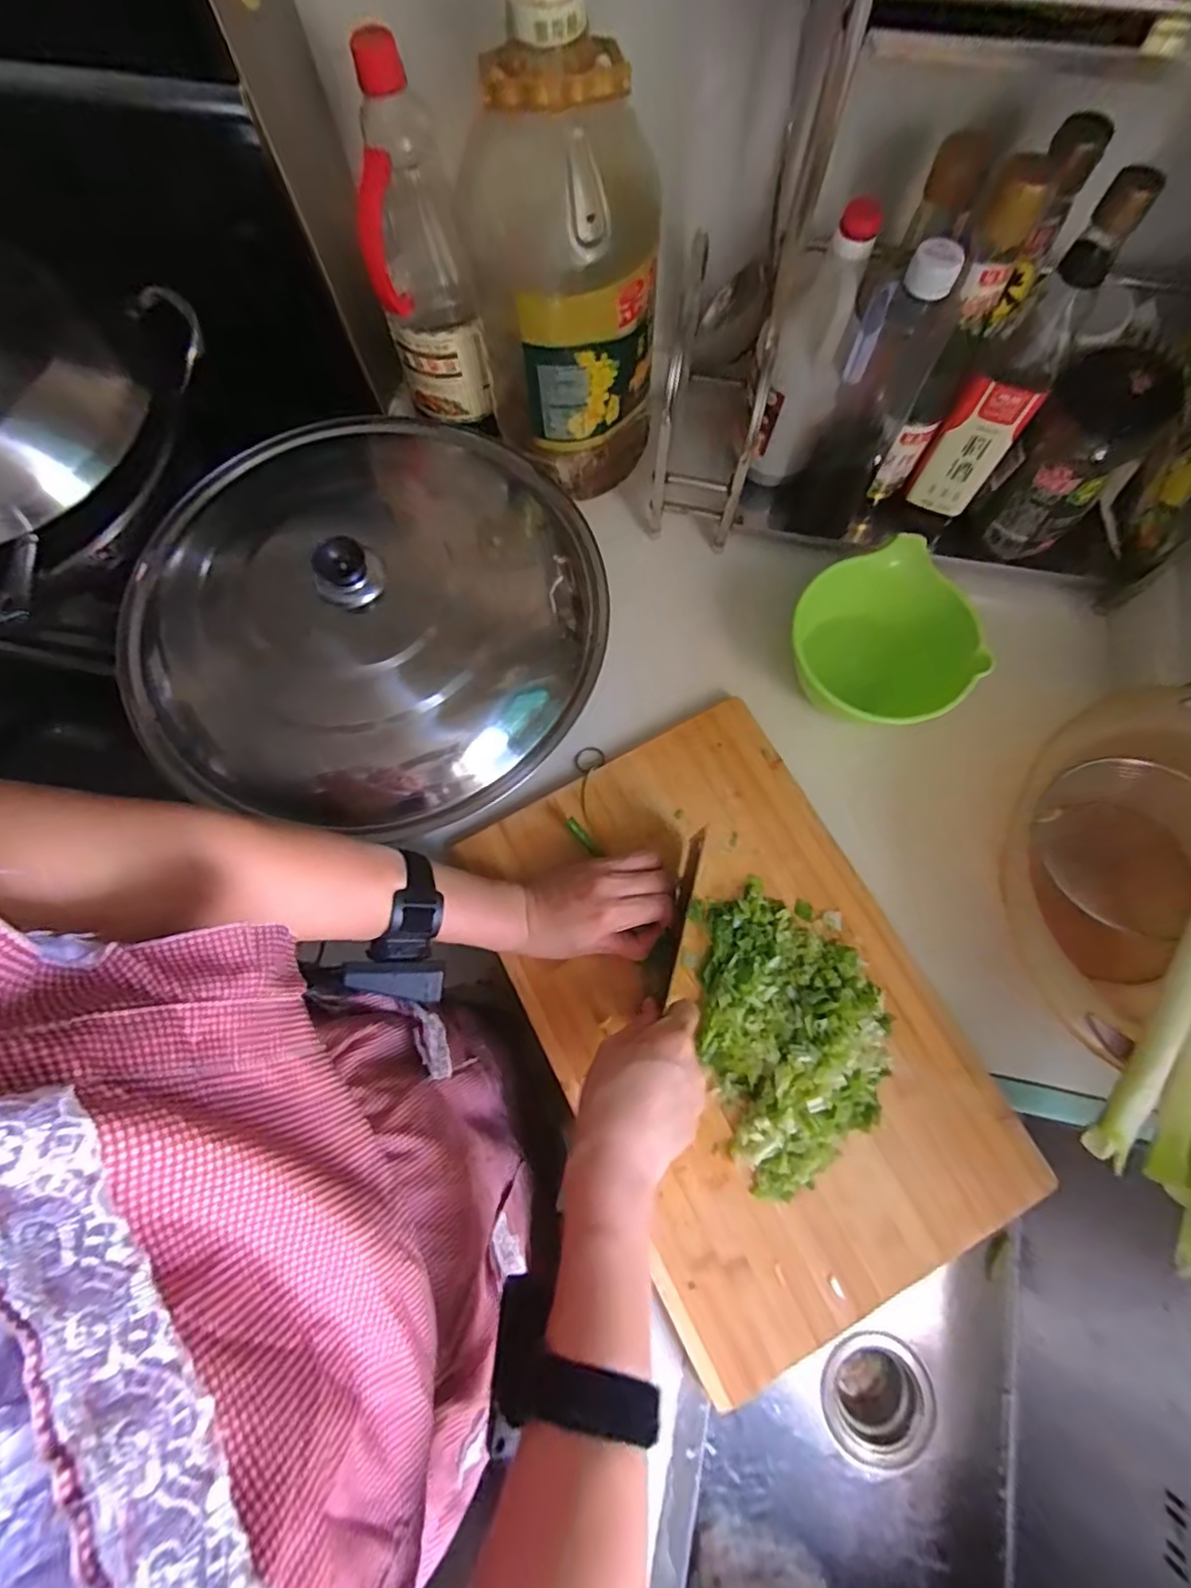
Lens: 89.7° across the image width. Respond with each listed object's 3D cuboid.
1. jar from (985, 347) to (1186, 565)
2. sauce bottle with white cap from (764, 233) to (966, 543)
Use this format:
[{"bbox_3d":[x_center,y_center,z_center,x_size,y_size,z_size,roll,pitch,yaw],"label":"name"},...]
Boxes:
[{"bbox_3d":[0.400,-0.283,0.502,0.088,0.144,0.080,0,75,2],"label":"jar"},{"bbox_3d":[0.223,-0.322,0.506,0.078,0.257,0.058,20,76,7],"label":"sauce bottle with white cap"}]

